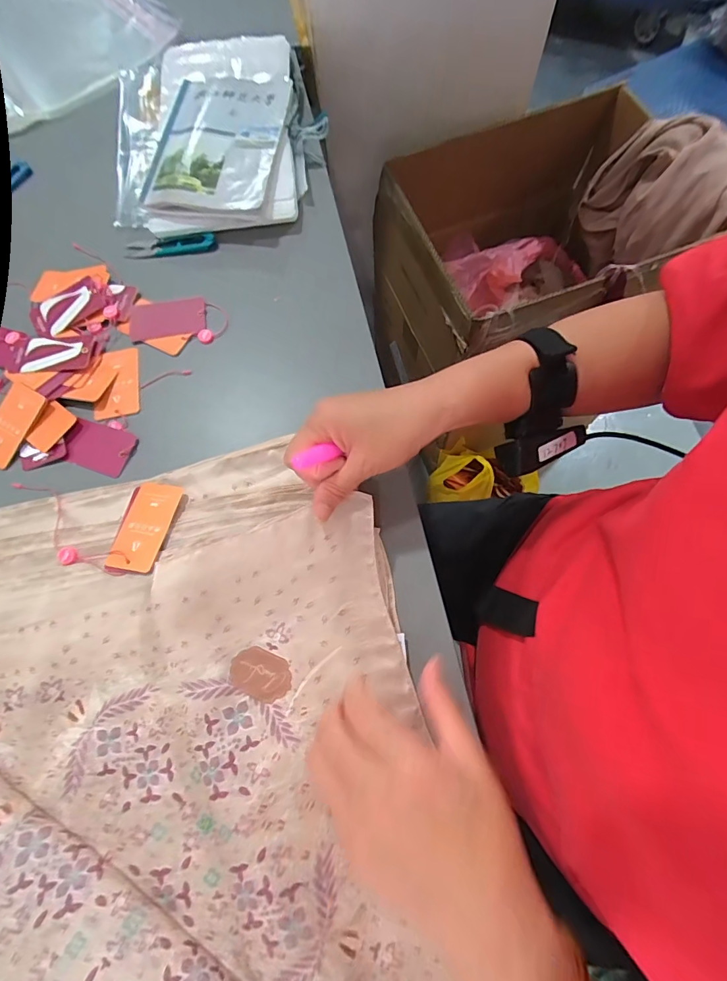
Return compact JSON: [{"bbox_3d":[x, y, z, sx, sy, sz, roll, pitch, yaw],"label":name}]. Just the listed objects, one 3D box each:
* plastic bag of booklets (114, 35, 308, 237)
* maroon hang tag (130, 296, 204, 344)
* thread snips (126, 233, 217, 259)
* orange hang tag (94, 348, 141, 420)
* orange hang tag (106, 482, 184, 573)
[{"bbox_3d":[-0.192,-0.444,0.525,0.223,0.048,0.304,-6,71,-1],"label":"plastic bag of booklets"},{"bbox_3d":[-0.207,-0.182,0.456,0.078,0.005,0.045,-9,77,0],"label":"maroon hang tag"},{"bbox_3d":[-0.221,-0.280,0.494,0.105,0.009,0.022,-4,71,0],"label":"thread snips"},{"bbox_3d":[-0.250,-0.111,0.438,0.043,0.006,0.080,-11,70,-3],"label":"orange hang tag"},{"bbox_3d":[-0.193,0.030,0.381,0.044,0.004,0.081,8,65,8],"label":"orange hang tag"}]

